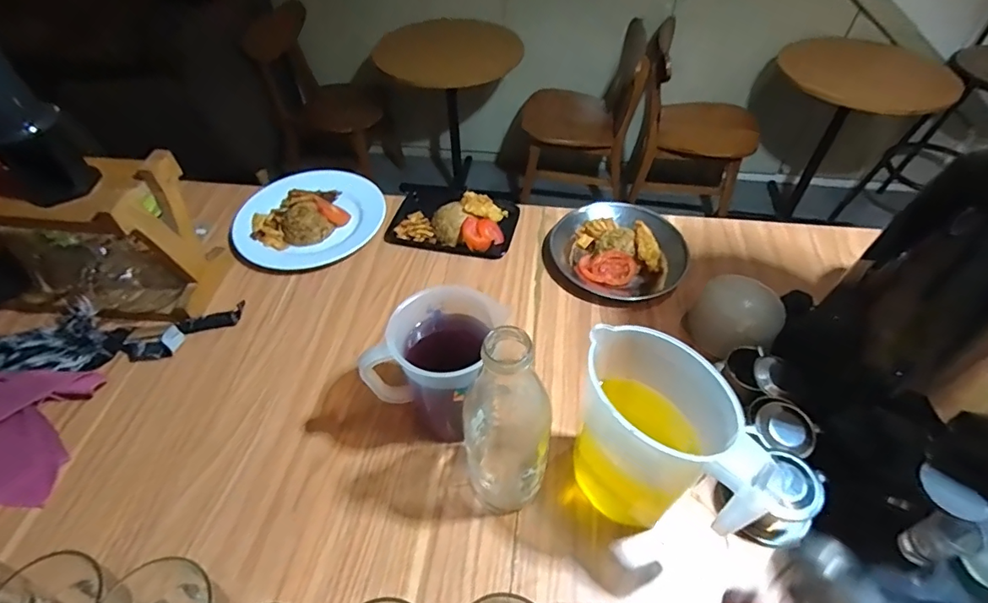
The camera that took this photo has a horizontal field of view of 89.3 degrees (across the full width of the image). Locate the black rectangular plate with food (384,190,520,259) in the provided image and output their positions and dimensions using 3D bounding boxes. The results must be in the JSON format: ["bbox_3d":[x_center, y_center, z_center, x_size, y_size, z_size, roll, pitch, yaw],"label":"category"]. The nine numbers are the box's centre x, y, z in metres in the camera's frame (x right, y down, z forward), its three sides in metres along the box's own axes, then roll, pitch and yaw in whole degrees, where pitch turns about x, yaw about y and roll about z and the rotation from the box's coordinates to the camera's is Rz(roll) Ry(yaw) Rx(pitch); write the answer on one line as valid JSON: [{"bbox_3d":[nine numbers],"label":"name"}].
[{"bbox_3d":[-0.071,-0.149,0.852,0.215,0.052,0.139,7,50,7],"label":"black rectangular plate with food"}]

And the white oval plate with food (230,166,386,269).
[{"bbox_3d":[-0.319,-0.150,0.864,0.251,0.046,0.222,-33,56,-24],"label":"white oval plate with food"}]

